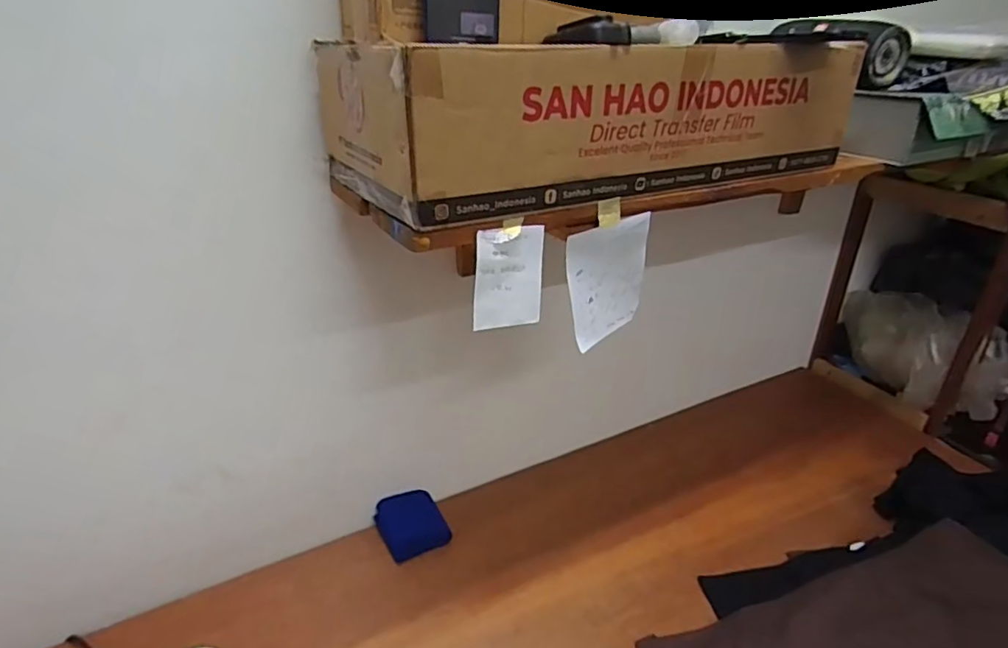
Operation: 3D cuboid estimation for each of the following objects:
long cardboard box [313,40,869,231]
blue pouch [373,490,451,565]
[{"bbox_3d":[0.117,-0.272,0.738,0.617,0.157,0.286,-15,34,-28],"label":"long cardboard box"},{"bbox_3d":[-0.168,0.364,1.072,0.115,0.041,0.120,-13,31,-27],"label":"blue pouch"}]

